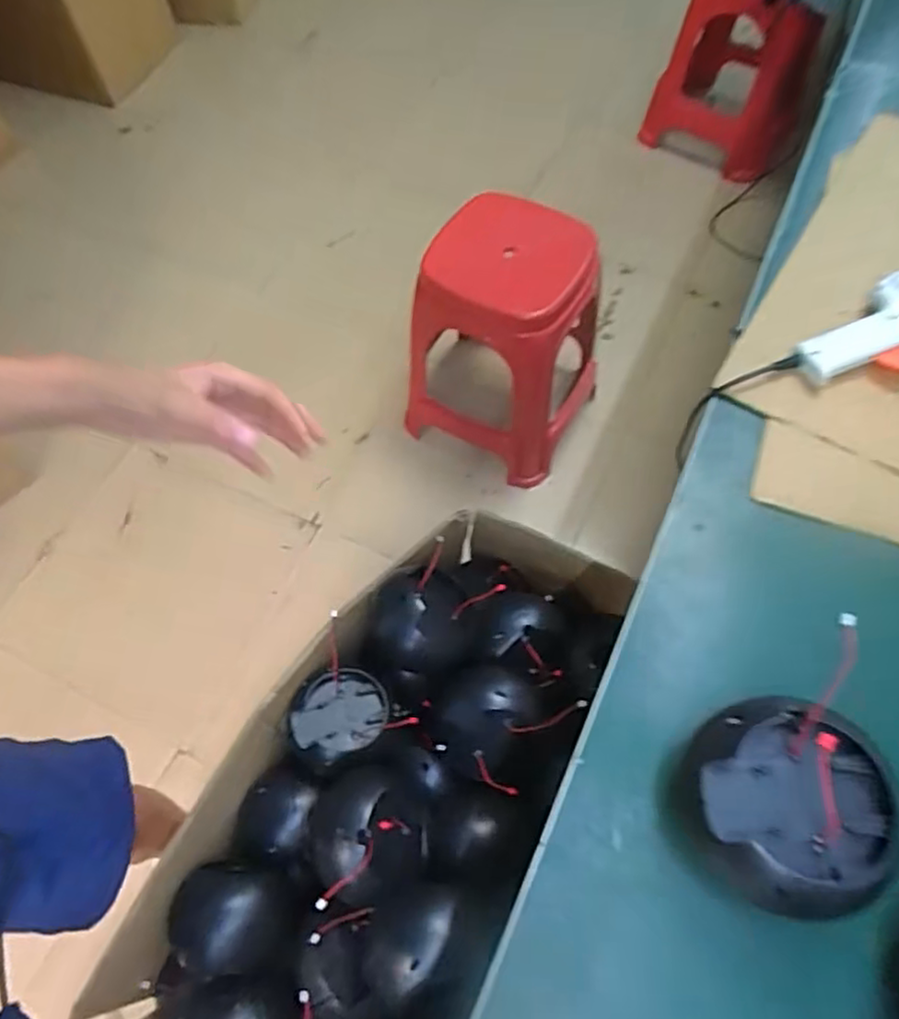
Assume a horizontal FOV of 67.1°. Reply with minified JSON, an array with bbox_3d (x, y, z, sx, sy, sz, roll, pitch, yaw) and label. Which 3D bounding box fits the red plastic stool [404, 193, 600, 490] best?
[{"bbox_3d":[0.109,-0.329,1.371,0.322,0.476,0.308,27,67,15],"label":"red plastic stool"}]

